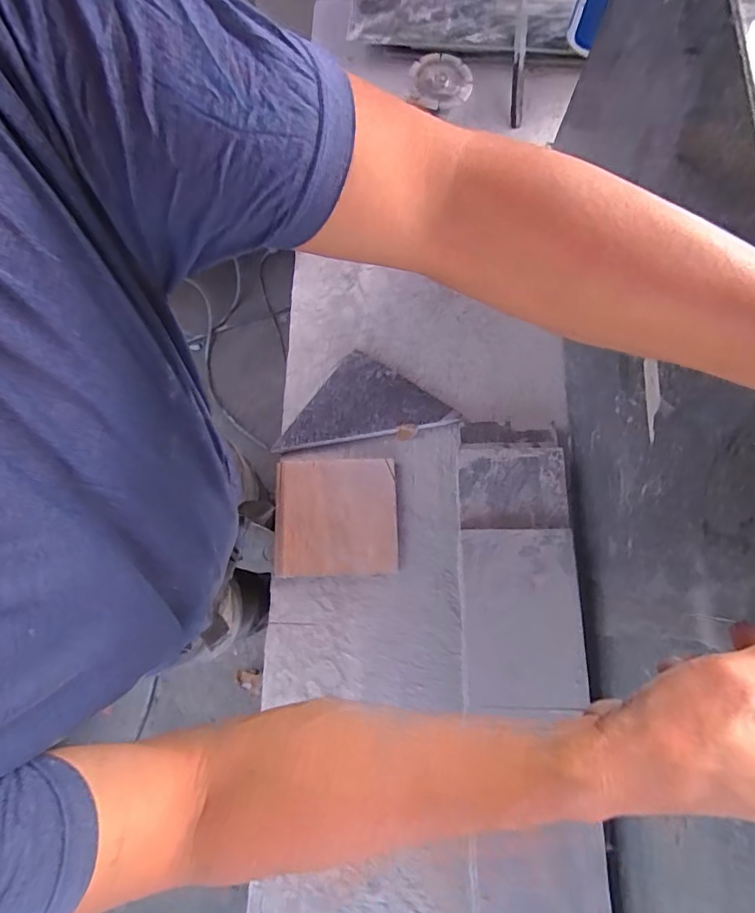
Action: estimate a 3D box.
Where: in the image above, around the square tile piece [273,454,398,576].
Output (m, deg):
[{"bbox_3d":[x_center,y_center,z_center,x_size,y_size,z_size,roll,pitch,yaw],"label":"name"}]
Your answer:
[{"bbox_3d":[-0.060,0.087,0.699,0.174,0.024,0.168,-2,77,0],"label":"square tile piece"}]

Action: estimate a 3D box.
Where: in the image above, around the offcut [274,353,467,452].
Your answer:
[{"bbox_3d":[-0.015,-0.043,0.731,0.193,0.030,0.192,34,79,8],"label":"offcut"}]

